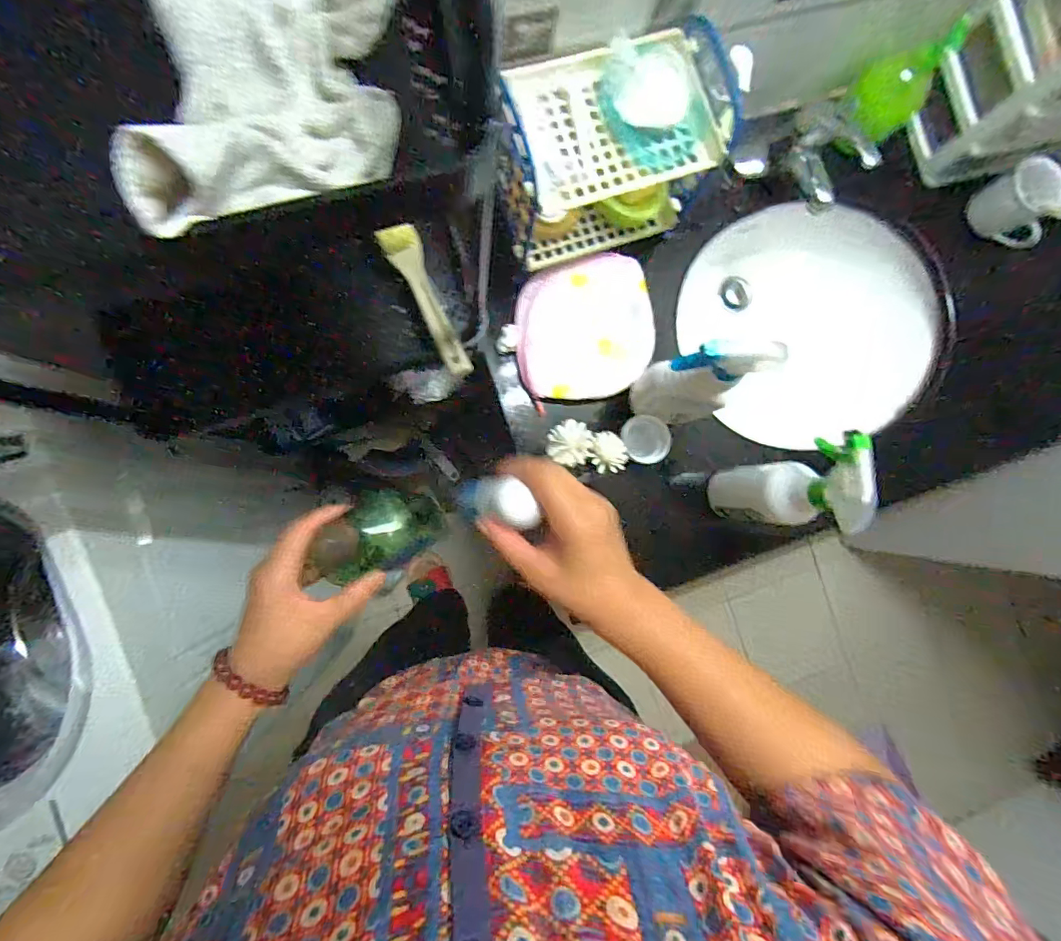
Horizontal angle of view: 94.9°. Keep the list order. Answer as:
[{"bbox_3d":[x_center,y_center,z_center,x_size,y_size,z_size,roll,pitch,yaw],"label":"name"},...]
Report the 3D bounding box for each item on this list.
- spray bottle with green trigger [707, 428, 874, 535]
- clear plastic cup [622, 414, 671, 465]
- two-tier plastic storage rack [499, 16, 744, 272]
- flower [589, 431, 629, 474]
[{"bbox_3d":[0.282,0.016,0.550,0.056,0.247,0.086,-7,88,-8],"label":"spray bottle with green trigger"},{"bbox_3d":[0.145,-0.039,0.618,0.064,0.026,0.058,6,87,-7],"label":"clear plastic cup"},{"bbox_3d":[0.078,-0.353,0.552,0.229,0.162,0.136,-19,90,-8],"label":"two-tier plastic storage rack"},{"bbox_3d":[0.090,-0.020,0.553,0.045,0.021,0.047,0,87,-7],"label":"flower"}]

